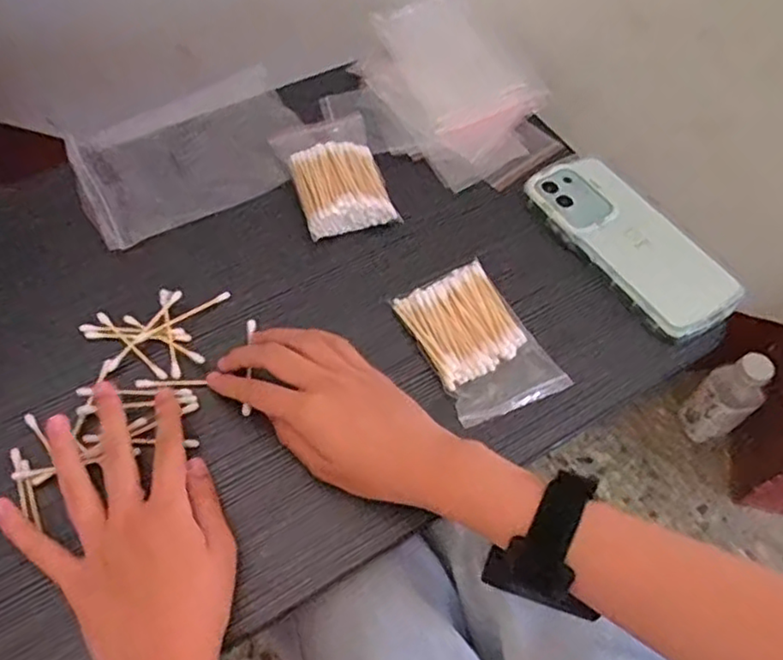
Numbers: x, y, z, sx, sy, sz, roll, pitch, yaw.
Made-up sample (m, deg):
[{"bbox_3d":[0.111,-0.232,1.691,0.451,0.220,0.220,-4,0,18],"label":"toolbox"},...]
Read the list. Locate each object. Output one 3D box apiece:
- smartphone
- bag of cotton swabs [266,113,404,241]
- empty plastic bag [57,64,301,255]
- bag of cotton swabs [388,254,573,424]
[{"bbox_3d":[0.178,-0.068,0.484,0.073,0.011,0.168,-30,64,-19],"label":"smartphone"},{"bbox_3d":[-0.045,-0.124,0.509,0.071,0.024,0.113,-14,59,-10],"label":"bag of cotton swabs"},{"bbox_3d":[-0.161,-0.144,0.528,0.178,0.012,0.129,-28,63,-18],"label":"empty plastic bag"},{"bbox_3d":[0.056,0.008,0.432,0.069,0.018,0.110,-23,61,-16],"label":"bag of cotton swabs"}]

